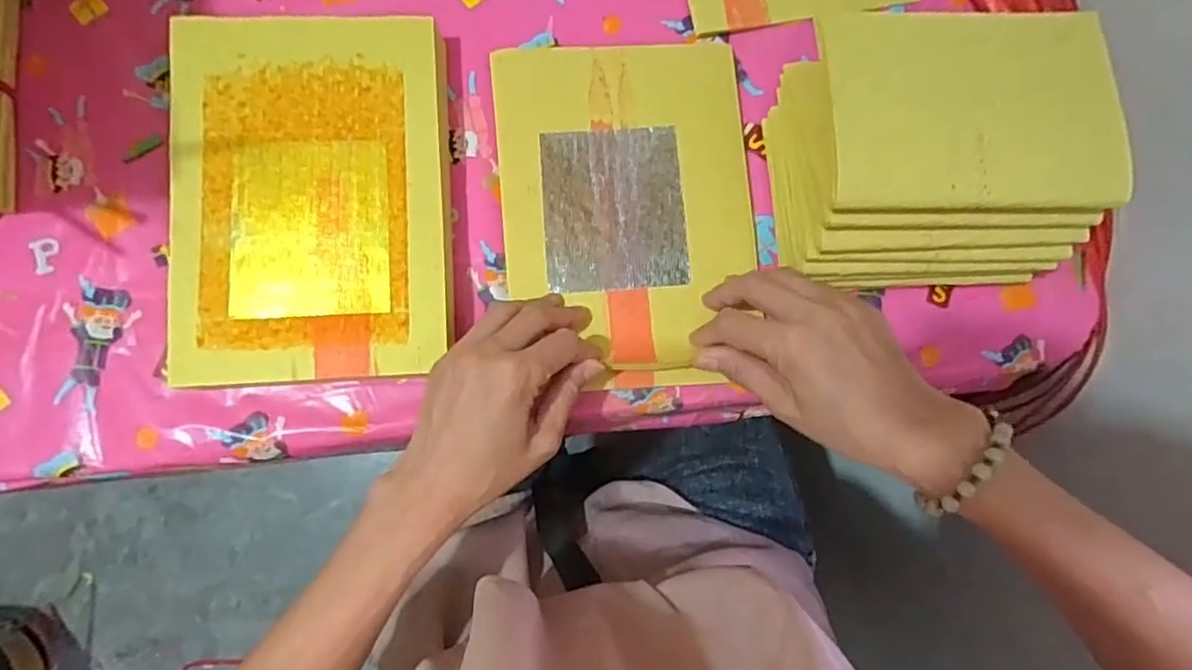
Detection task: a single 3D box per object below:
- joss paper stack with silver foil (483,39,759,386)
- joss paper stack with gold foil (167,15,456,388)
[{"bbox_3d":[0.022,-0.082,0.412,0.160,0.014,0.227,-5,83,-5],"label":"joss paper stack with silver foil"},{"bbox_3d":[-0.174,-0.084,0.397,0.159,0.029,0.224,-2,83,-4],"label":"joss paper stack with gold foil"}]

